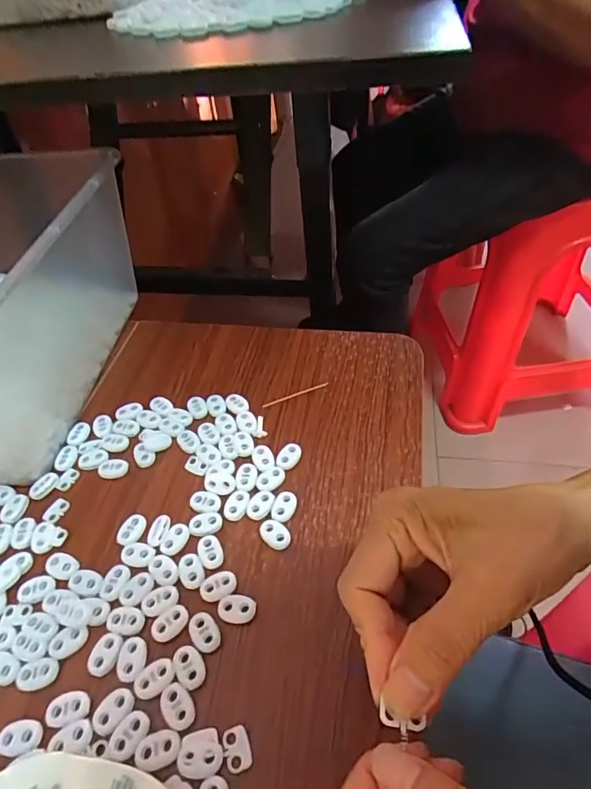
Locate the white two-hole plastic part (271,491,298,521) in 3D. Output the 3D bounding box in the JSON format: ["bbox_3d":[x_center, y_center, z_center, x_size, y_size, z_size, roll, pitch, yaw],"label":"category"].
[{"bbox_3d":[-0.008,0.078,0.325,0.016,0.004,0.022,12,50,15],"label":"white two-hole plastic part"}]

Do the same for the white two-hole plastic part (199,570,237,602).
[{"bbox_3d":[-0.048,0.119,0.292,0.023,0.004,0.016,-18,49,-12],"label":"white two-hole plastic part"}]

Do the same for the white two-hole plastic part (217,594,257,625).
[{"bbox_3d":[-0.035,0.129,0.283,0.023,0.004,0.016,4,49,8],"label":"white two-hole plastic part"}]

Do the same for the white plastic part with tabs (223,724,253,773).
[{"bbox_3d":[-0.030,0.179,0.238,0.012,0.004,0.019,-17,49,-11],"label":"white plastic part with tabs"}]

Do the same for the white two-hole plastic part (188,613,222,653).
[{"bbox_3d":[-0.054,0.139,0.275,0.015,0.004,0.023,-31,53,-22],"label":"white two-hole plastic part"}]

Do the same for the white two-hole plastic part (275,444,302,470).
[{"bbox_3d":[-0.005,0.048,0.353,0.015,0.007,0.023,22,53,22],"label":"white two-hole plastic part"}]

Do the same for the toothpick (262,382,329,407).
[{"bbox_3d":[0.000,-0.001,0.398,0.060,0.004,0.004,-19,49,-12],"label":"toothpick"}]

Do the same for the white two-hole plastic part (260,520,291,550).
[{"bbox_3d":[-0.014,0.093,0.313,0.023,0.004,0.016,29,56,27],"label":"white two-hole plastic part"}]

